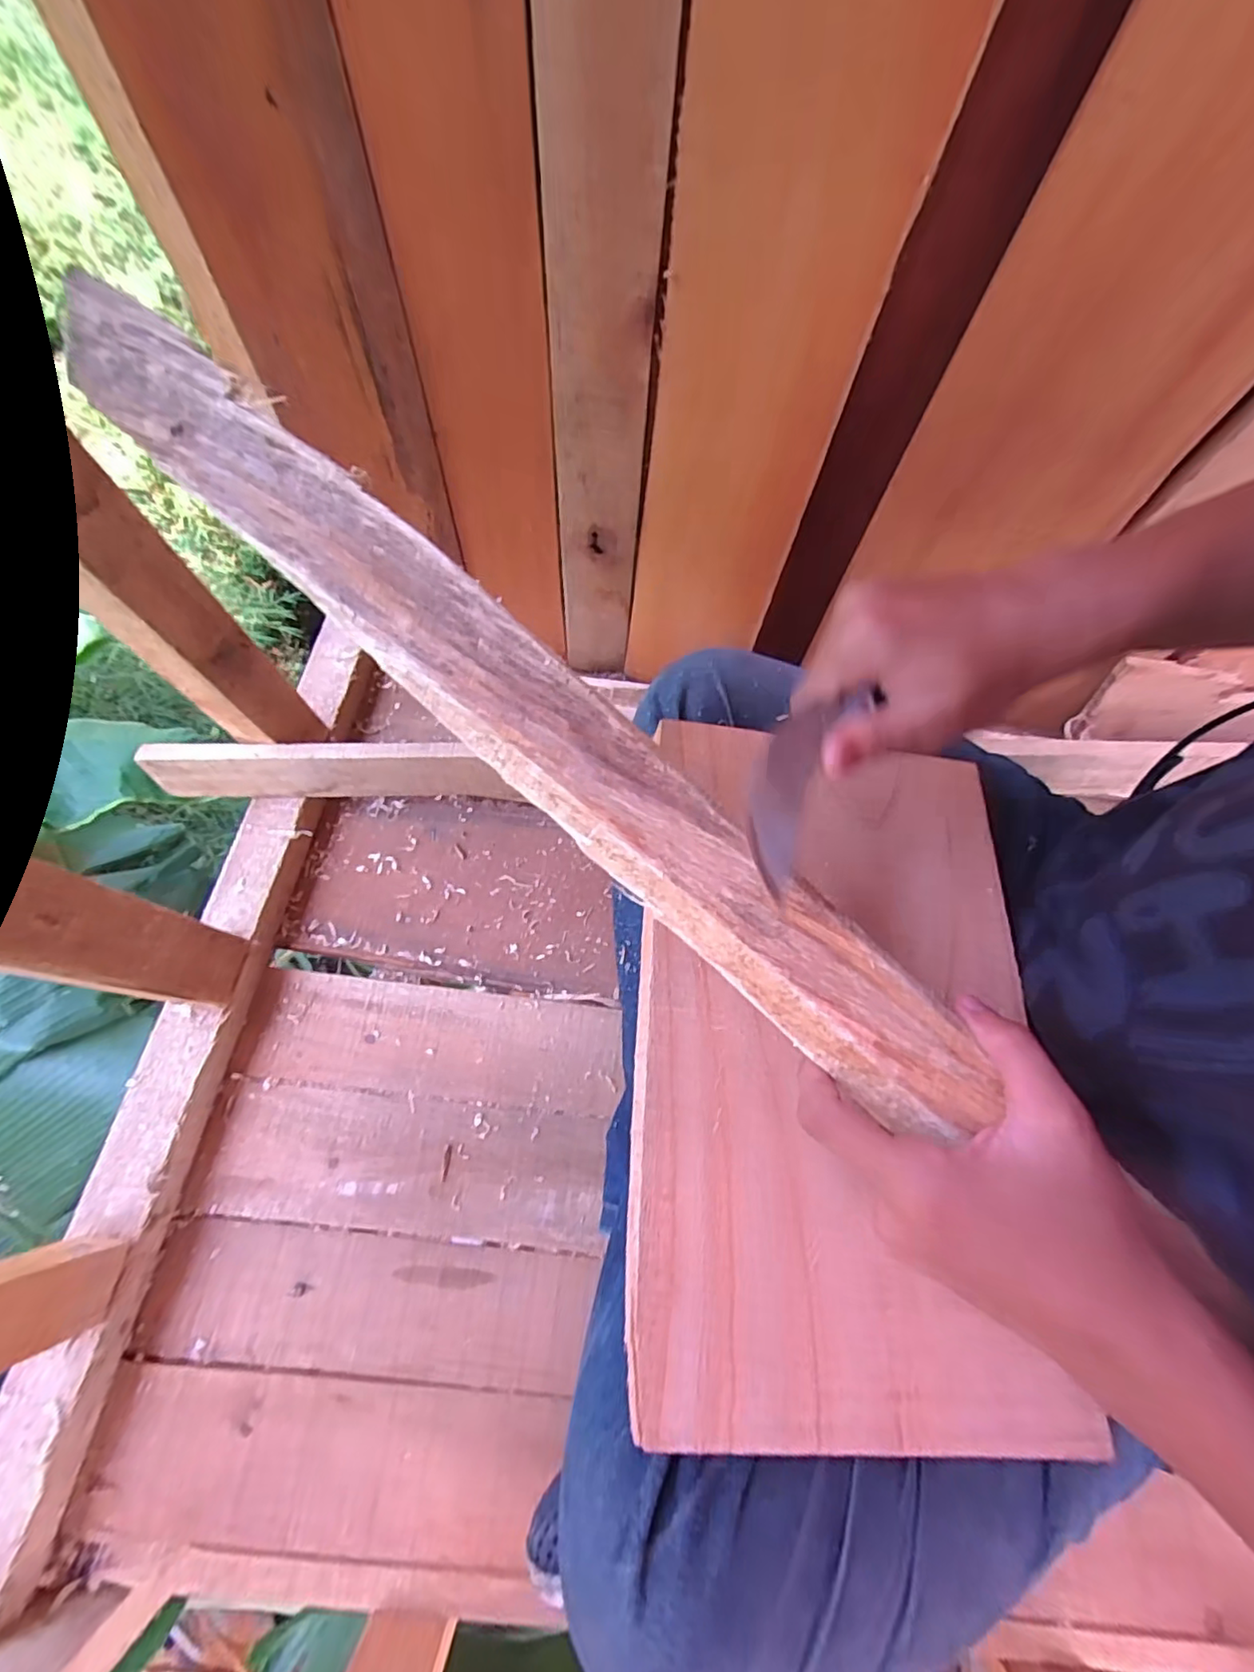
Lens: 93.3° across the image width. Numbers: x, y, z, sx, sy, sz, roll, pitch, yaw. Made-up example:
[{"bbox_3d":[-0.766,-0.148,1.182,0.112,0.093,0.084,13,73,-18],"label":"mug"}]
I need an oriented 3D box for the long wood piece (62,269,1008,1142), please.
[{"bbox_3d":[-0.050,-0.059,0.251,0.492,0.029,0.047,42,73,3],"label":"long wood piece"}]

